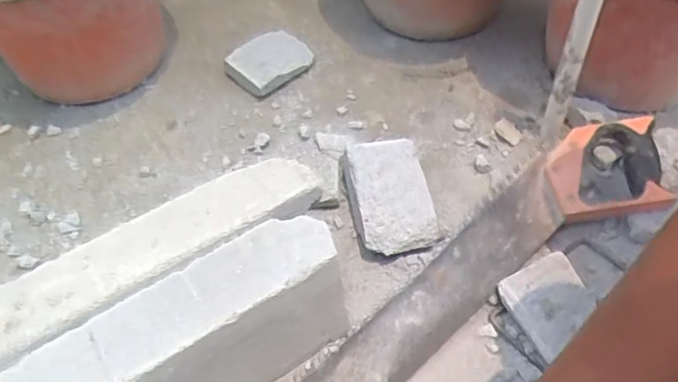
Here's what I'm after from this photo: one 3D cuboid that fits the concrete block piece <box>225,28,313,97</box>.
[{"bbox_3d":[-0.086,-0.170,0.780,0.104,0.026,0.080,-39,61,-25],"label":"concrete block piece"}]

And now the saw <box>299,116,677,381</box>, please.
[{"bbox_3d":[0.152,0.073,0.591,0.518,0.040,0.116,-33,58,-22],"label":"saw"}]

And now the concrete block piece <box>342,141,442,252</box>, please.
[{"bbox_3d":[0.052,0.007,0.632,0.080,0.049,0.123,-11,53,-7],"label":"concrete block piece"}]

